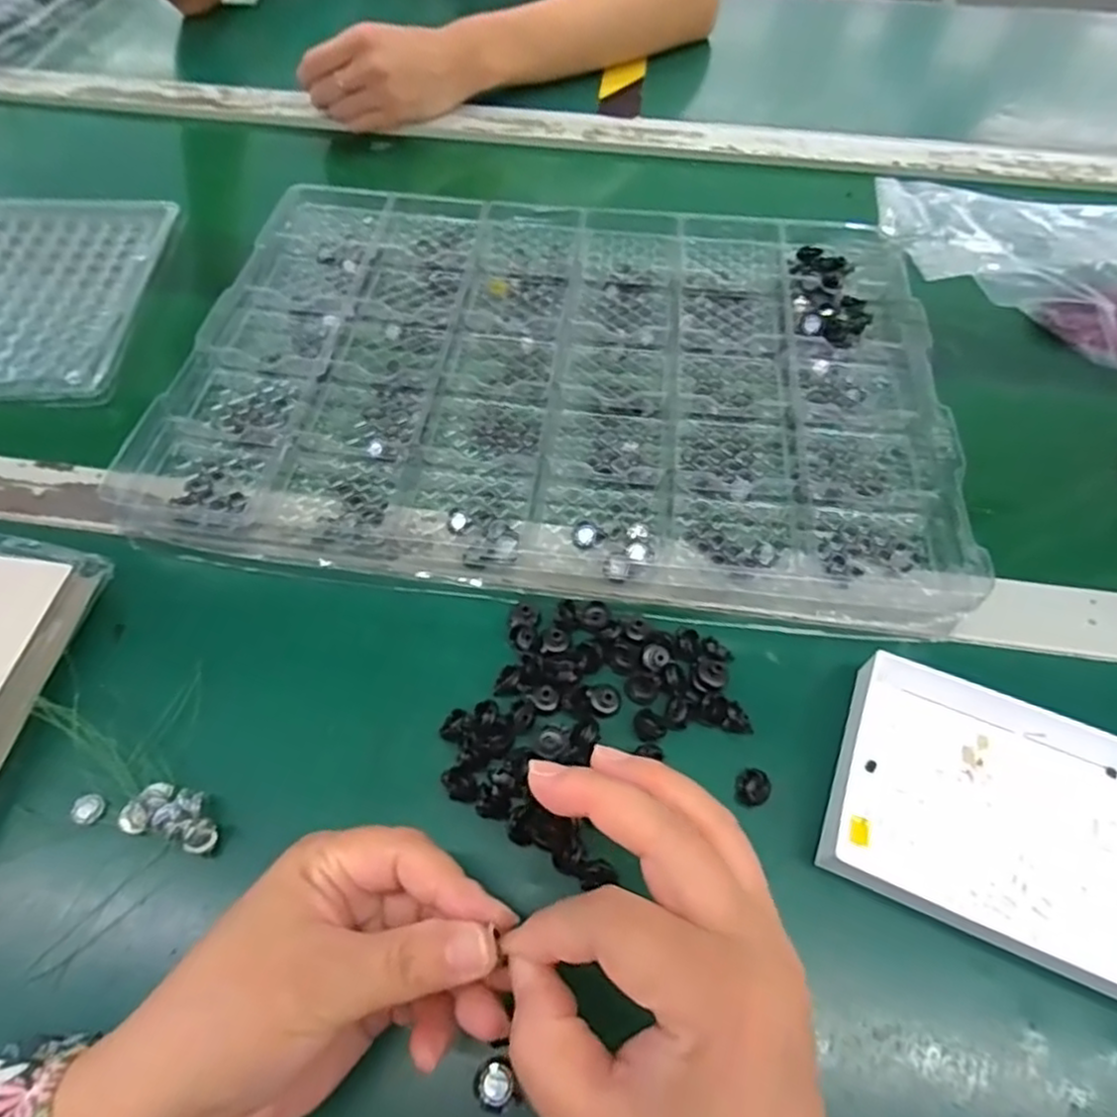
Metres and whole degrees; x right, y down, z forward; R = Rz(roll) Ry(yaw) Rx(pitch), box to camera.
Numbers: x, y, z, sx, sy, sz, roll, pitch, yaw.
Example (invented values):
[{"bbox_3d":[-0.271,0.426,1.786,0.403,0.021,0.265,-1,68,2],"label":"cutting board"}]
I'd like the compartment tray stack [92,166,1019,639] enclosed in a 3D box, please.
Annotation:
[{"bbox_3d":[0.004,-0.123,0.430,0.441,0.034,0.310,6,59,5],"label":"compartment tray stack"}]

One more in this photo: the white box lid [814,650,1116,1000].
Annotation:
[{"bbox_3d":[0.214,0.112,0.294,0.173,0.021,0.113,20,61,13],"label":"white box lid"}]

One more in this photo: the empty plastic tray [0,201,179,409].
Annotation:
[{"bbox_3d":[-0.410,-0.192,0.493,0.222,0.016,0.215,-1,58,0],"label":"empty plastic tray"}]

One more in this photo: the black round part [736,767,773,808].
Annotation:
[{"bbox_3d":[0.087,0.103,0.307,0.015,0.012,0.014,0,58,1],"label":"black round part"}]

